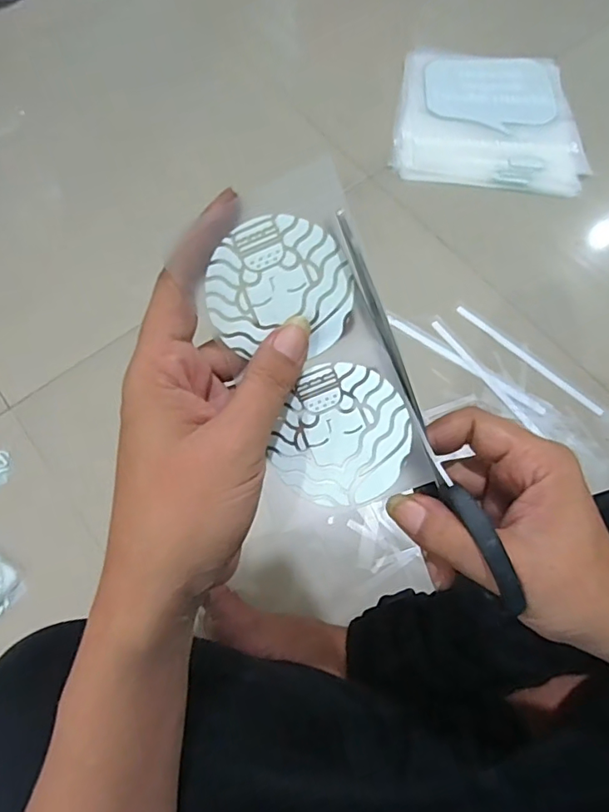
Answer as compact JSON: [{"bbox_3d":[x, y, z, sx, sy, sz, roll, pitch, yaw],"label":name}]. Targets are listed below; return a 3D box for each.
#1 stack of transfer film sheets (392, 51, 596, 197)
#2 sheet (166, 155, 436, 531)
[{"bbox_3d":[0.290,-0.454,0.824,0.280,0.016,0.281,6,69,2],"label":"stack of transfer film sheets"},{"bbox_3d":[0.000,-0.025,0.246,0.074,0.020,0.153,-17,95,-6],"label":"sheet"}]

